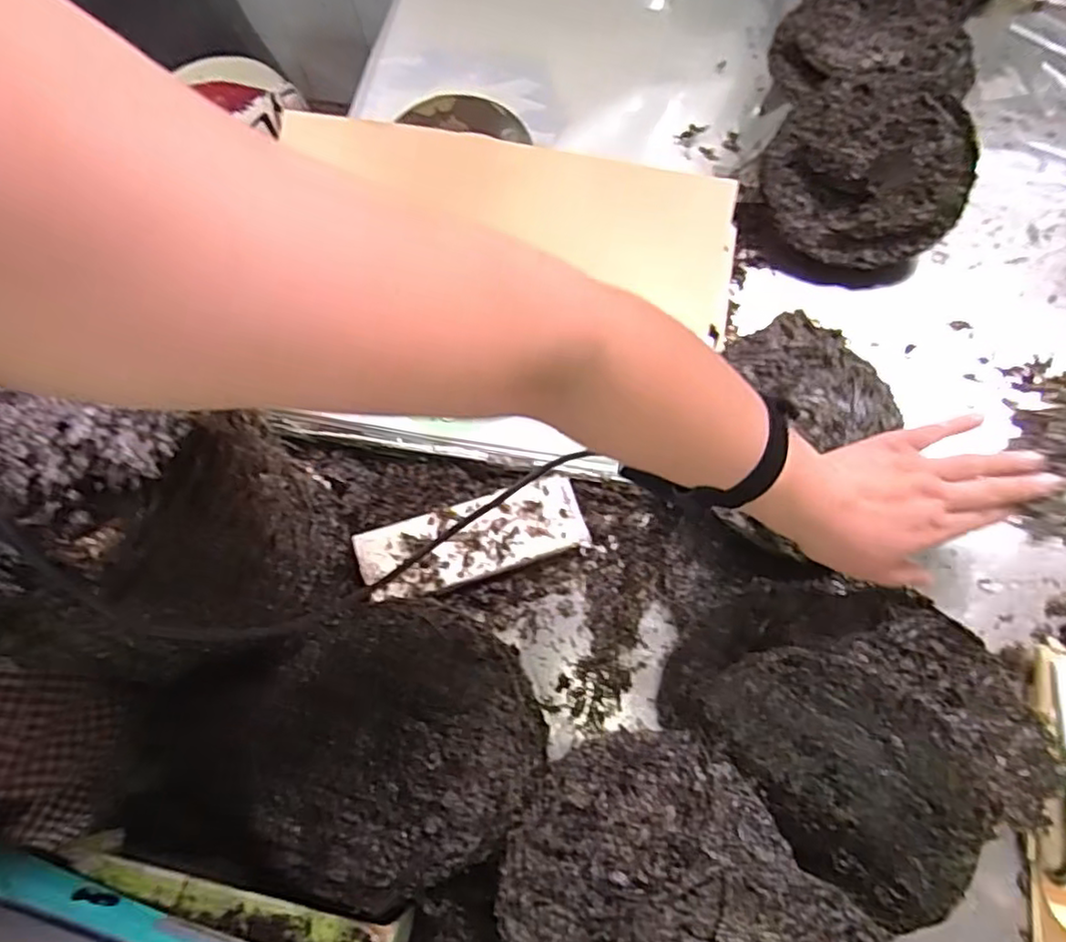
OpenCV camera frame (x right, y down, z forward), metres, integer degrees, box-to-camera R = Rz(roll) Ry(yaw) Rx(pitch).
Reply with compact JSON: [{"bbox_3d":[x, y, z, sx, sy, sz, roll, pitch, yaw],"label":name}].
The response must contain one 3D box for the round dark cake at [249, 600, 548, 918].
[{"bbox_3d":[-0.103,0.191,0.472,0.202,0.039,0.192,-1,70,1],"label":"round dark cake"}]

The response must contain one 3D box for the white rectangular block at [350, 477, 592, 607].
[{"bbox_3d":[-0.056,0.064,0.603,0.204,0.022,0.072,-17,70,-4],"label":"white rectangular block"}]

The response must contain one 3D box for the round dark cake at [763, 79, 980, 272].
[{"bbox_3d":[0.336,-0.300,0.662,0.188,0.026,0.171,14,96,12],"label":"round dark cake"}]

